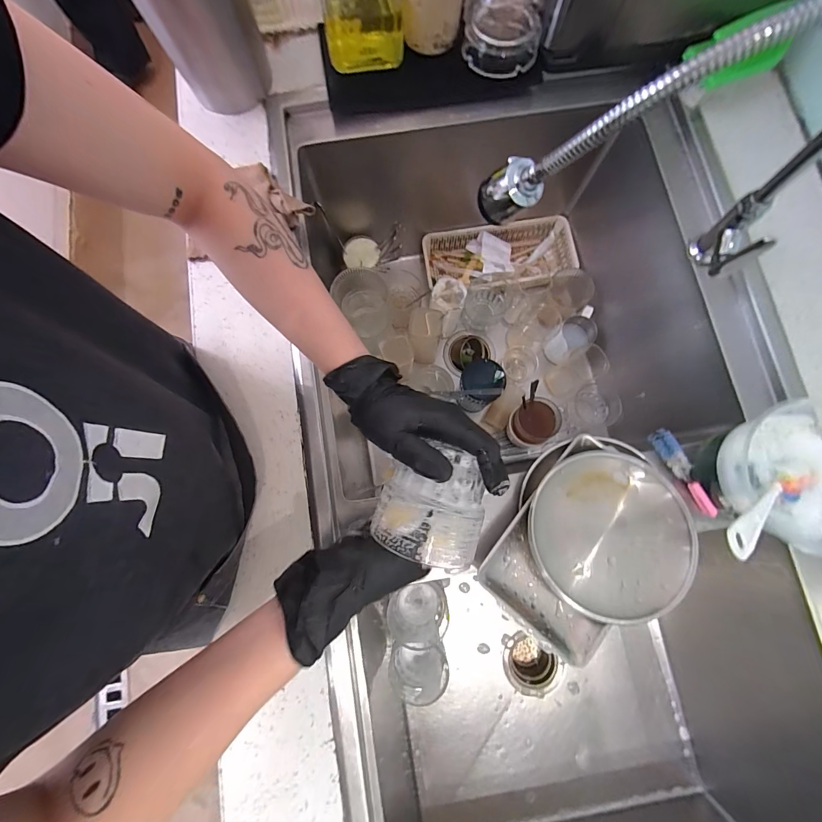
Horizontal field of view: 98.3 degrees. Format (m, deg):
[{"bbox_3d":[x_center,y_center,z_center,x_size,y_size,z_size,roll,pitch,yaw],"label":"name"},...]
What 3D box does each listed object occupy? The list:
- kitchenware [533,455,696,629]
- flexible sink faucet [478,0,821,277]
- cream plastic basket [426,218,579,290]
[{"bbox_3d":[0.214,0.131,0.383,0.162,0.033,0.166,22,81,5],"label":"kitchenware"},{"bbox_3d":[0.237,-0.218,0.335,0.323,0.261,0.061,2,80,1],"label":"flexible sink faucet"},{"bbox_3d":[0.190,-0.320,0.763,0.316,0.061,0.139,-7,79,-1],"label":"cream plastic basket"}]

